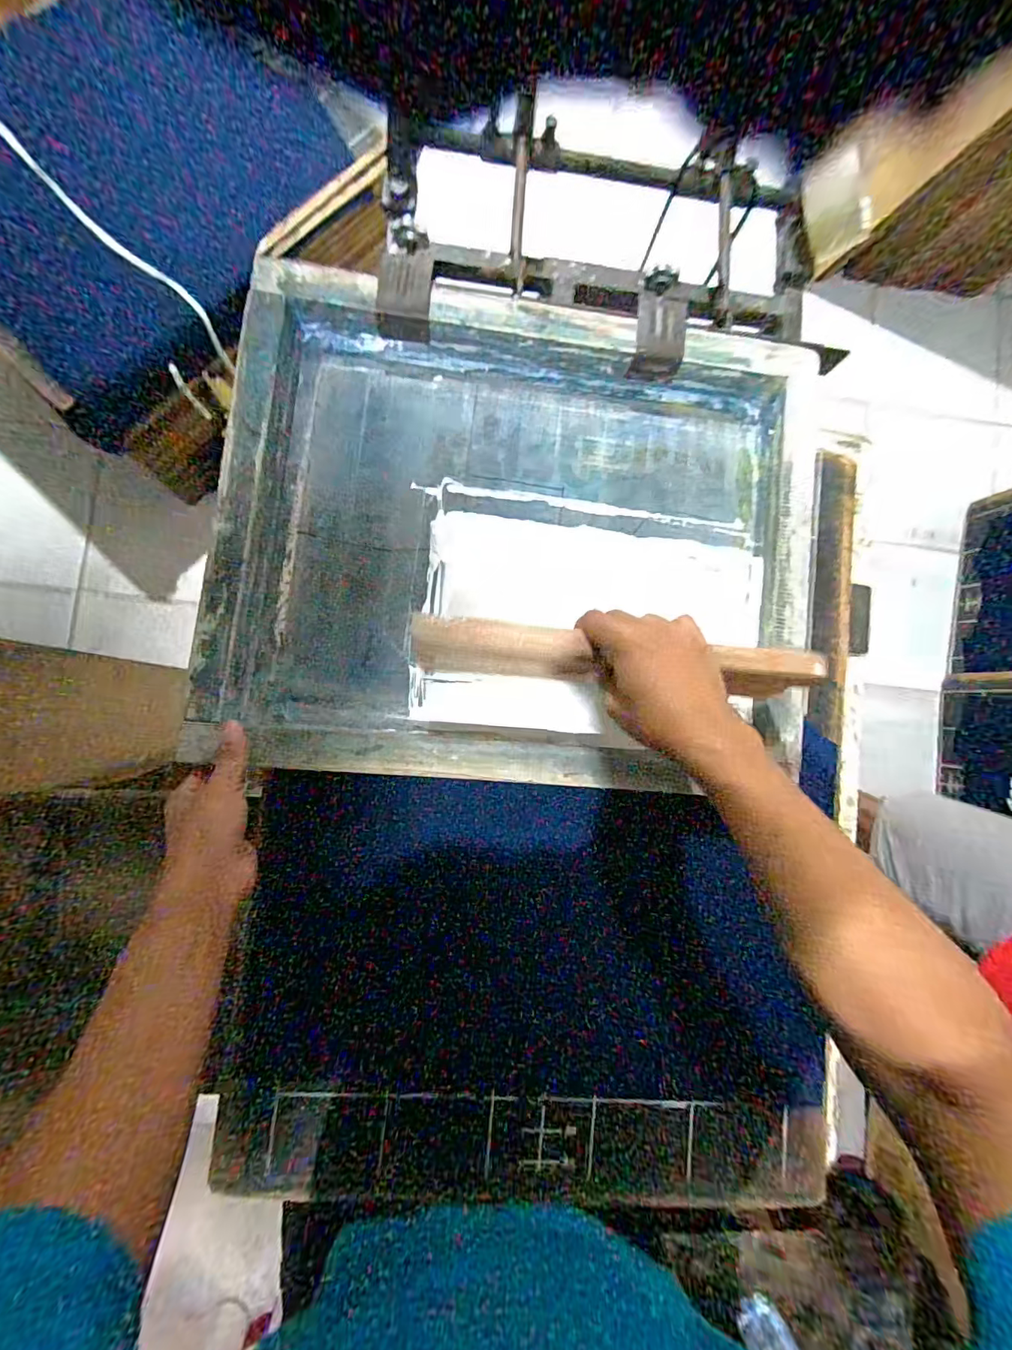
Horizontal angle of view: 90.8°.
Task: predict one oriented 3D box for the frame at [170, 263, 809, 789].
[{"bbox_3d":[0.020,-0.133,0.497,0.556,0.058,0.465,6,86,-5],"label":"frame"}]

